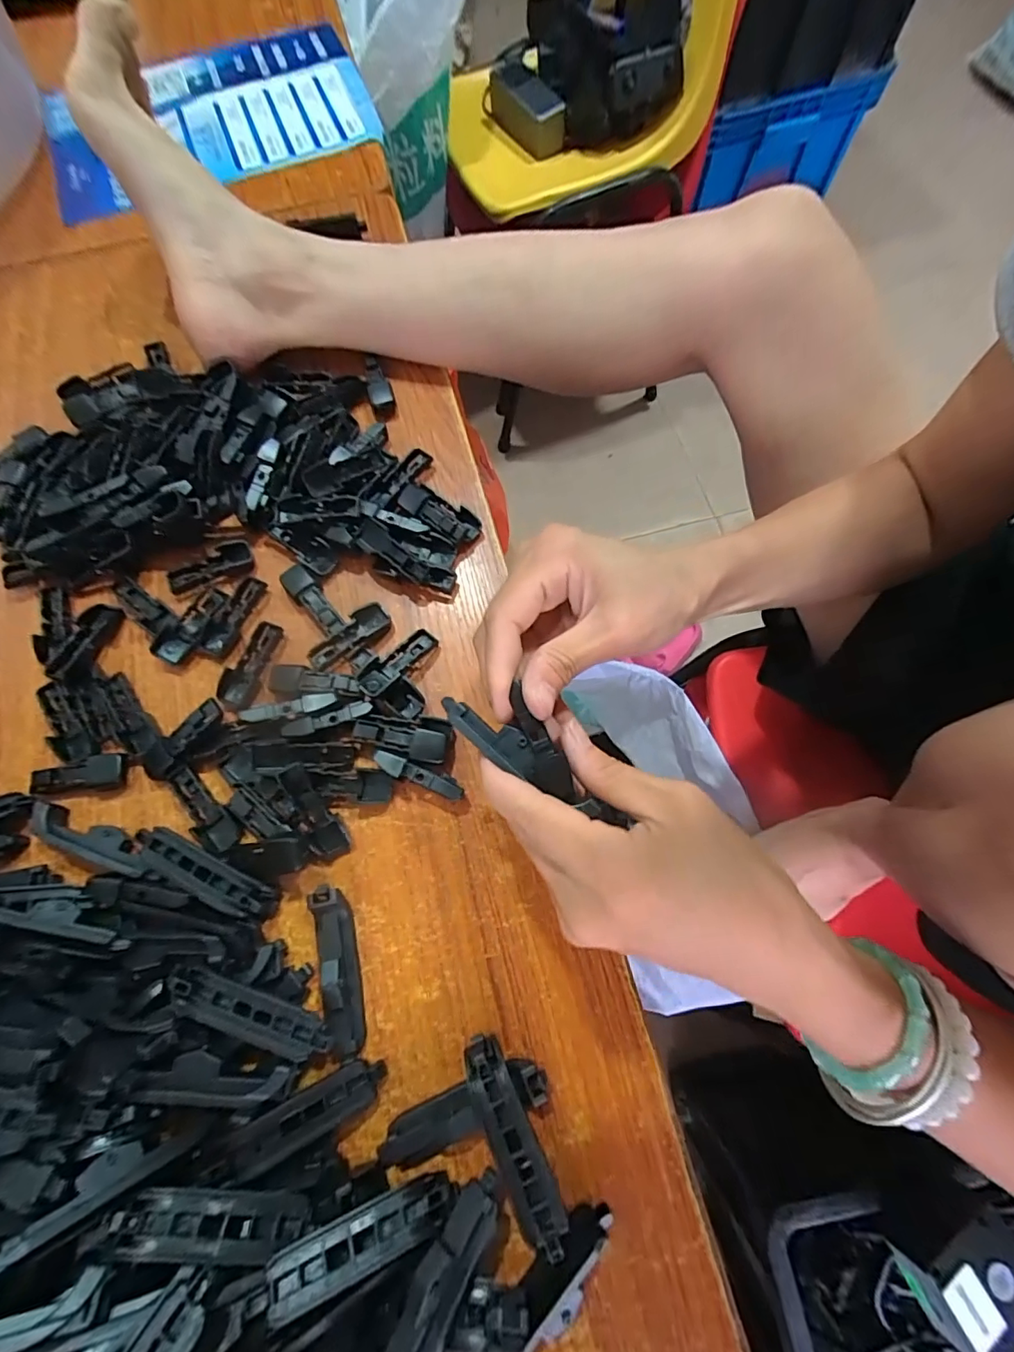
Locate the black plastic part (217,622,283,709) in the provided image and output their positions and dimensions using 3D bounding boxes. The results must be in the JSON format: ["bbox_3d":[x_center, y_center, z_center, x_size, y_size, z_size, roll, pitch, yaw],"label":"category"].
[{"bbox_3d":[-0.147,-0.007,0.291,0.017,0.006,0.051,20,74,8],"label":"black plastic part"}]

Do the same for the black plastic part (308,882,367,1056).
[{"bbox_3d":[-0.079,0.136,0.238,0.017,0.019,0.071,-12,72,-2],"label":"black plastic part"}]

